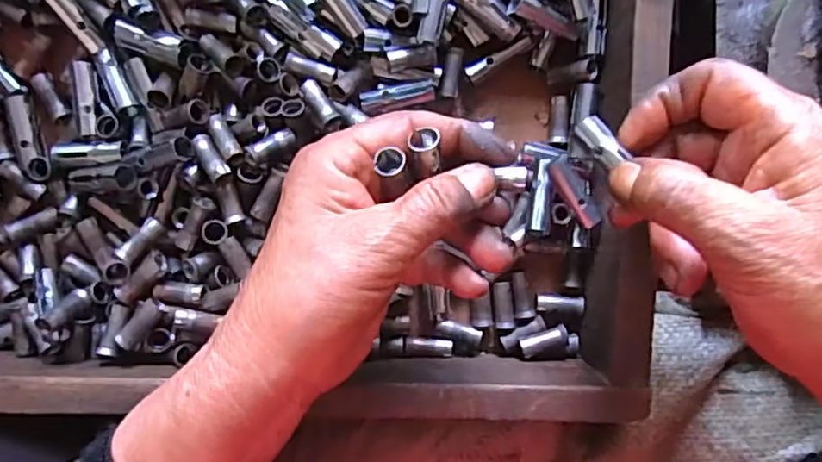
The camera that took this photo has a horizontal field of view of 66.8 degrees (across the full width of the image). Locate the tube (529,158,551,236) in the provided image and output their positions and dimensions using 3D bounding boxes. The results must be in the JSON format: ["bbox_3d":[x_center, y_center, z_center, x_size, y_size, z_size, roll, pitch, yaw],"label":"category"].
[{"bbox_3d":[0.065,-0.017,0.310,0.009,0.009,0.038,5,86,3],"label":"tube"}]

